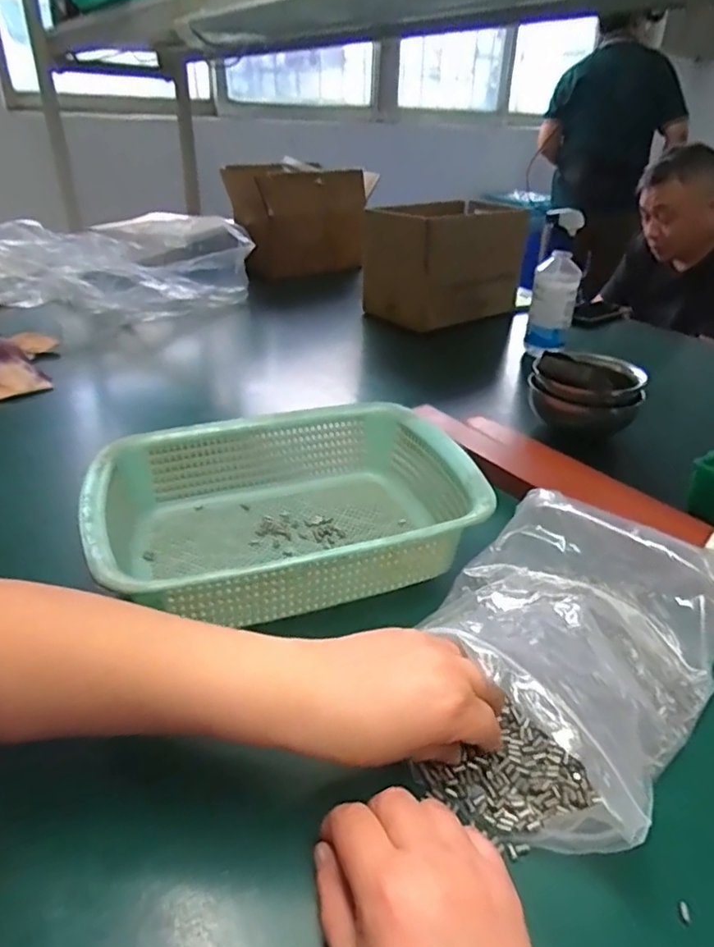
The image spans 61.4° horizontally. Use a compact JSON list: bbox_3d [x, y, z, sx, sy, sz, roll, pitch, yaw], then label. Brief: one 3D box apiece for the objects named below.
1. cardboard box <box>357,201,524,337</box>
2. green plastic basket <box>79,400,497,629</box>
[{"bbox_3d":[0.175,-0.398,1.148,0.300,0.197,0.190,-14,34,-25],"label":"cardboard box"},{"bbox_3d":[-0.062,0.029,0.504,0.288,0.082,0.223,-8,32,-16],"label":"green plastic basket"}]

